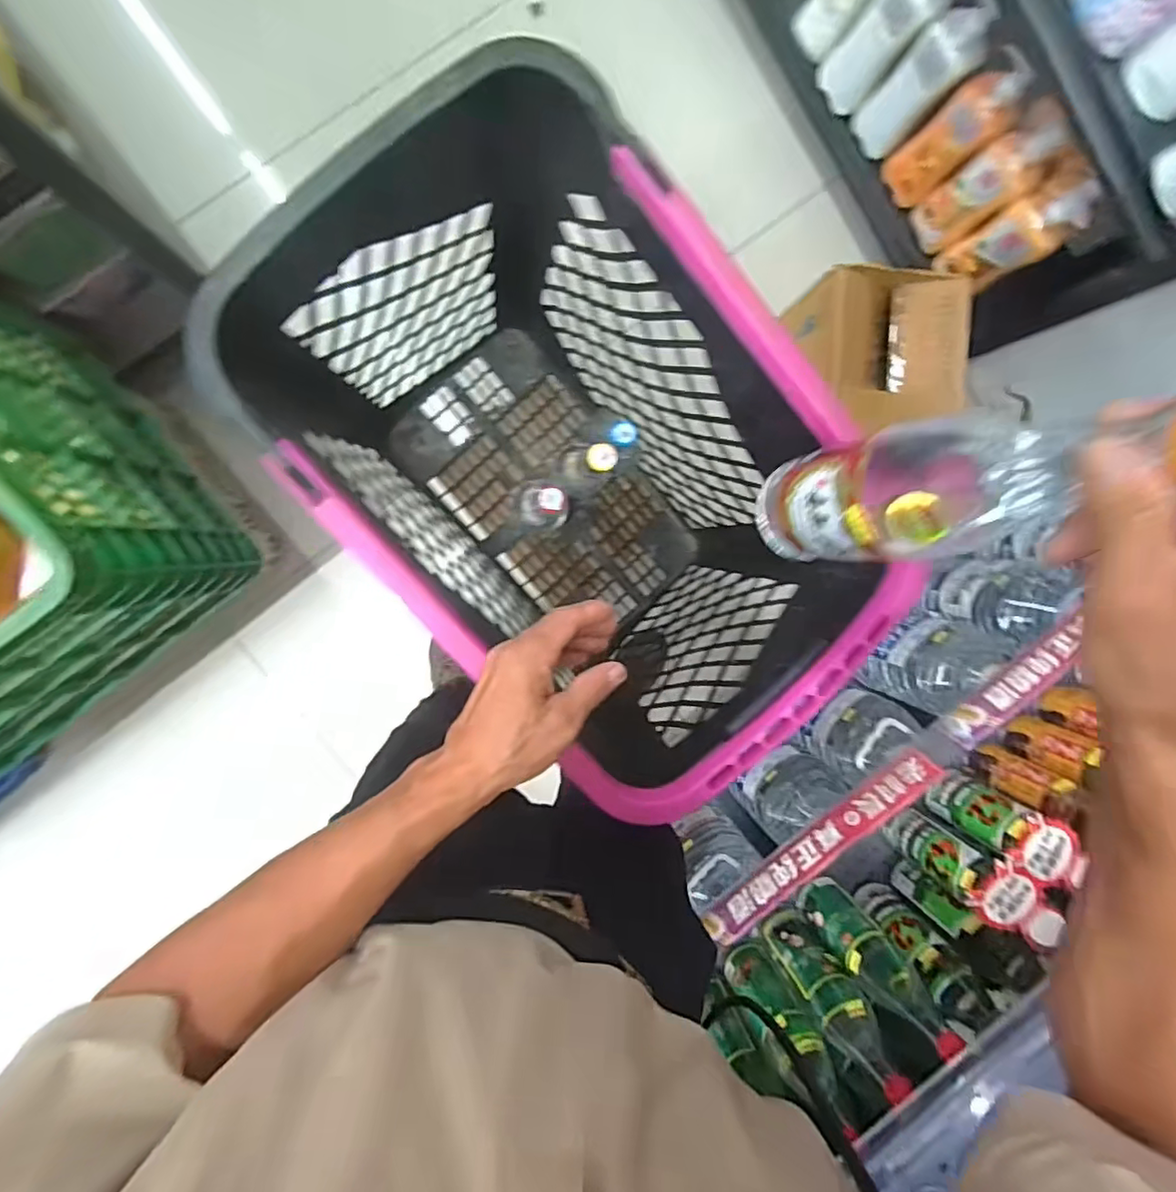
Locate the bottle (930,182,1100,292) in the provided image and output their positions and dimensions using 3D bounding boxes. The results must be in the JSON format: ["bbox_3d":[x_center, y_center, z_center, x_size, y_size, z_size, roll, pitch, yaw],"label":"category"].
[{"bbox_3d":[0.693,-0.582,0.993,0.056,0.234,0.098,-23,98,-6],"label":"bottle"}]

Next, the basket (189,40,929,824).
[{"bbox_3d":[-0.010,-0.153,0.706,0.377,0.471,0.577,-45,100,-2],"label":"basket"}]

